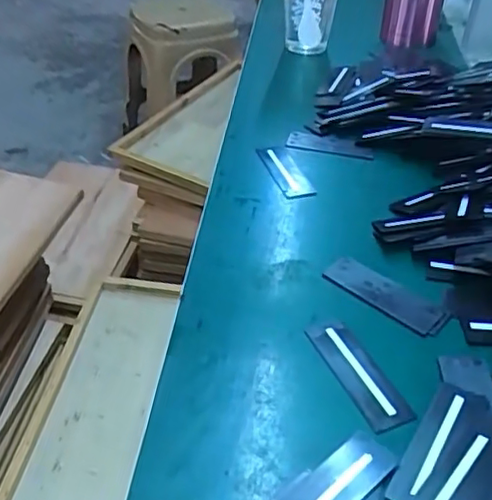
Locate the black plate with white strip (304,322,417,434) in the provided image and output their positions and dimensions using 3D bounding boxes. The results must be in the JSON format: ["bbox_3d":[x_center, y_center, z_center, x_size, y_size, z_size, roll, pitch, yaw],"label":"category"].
[{"bbox_3d":[0.075,0.080,0.403,0.030,0.004,0.091,-17,43,-21],"label":"black plate with white strip"}]

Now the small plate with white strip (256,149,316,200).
[{"bbox_3d":[0.039,-0.075,0.594,0.031,0.009,0.091,-12,42,-16],"label":"small plate with white strip"}]

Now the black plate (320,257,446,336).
[{"bbox_3d":[0.104,0.033,0.461,0.092,0.006,0.034,31,48,31],"label":"black plate"}]

